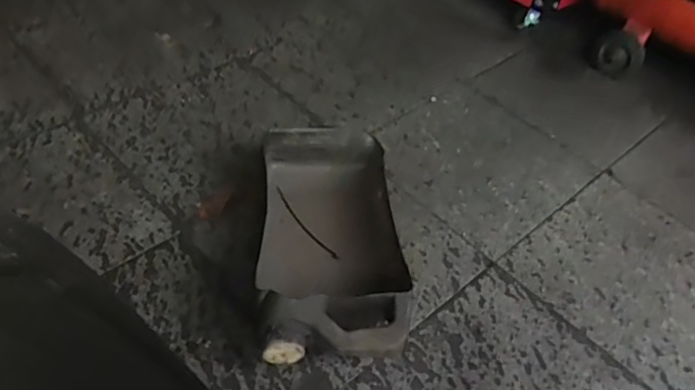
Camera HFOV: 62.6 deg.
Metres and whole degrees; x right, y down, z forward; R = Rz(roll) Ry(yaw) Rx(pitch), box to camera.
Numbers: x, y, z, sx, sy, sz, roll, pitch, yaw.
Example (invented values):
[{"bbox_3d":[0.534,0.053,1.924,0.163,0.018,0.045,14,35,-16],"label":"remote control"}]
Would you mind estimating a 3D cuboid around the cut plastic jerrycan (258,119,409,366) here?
[{"bbox_3d":[-0.025,0.059,0.725,0.166,0.101,0.342,2,46,-6],"label":"cut plastic jerrycan"}]

